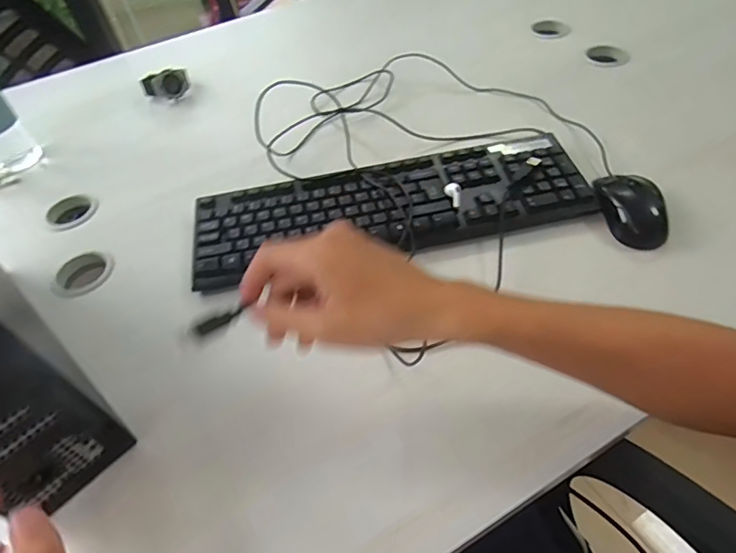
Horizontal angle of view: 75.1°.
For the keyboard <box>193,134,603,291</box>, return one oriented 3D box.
[{"bbox_3d":[0.024,-0.082,0.553,0.443,0.026,0.144,-13,51,-4],"label":"keyboard"}]

